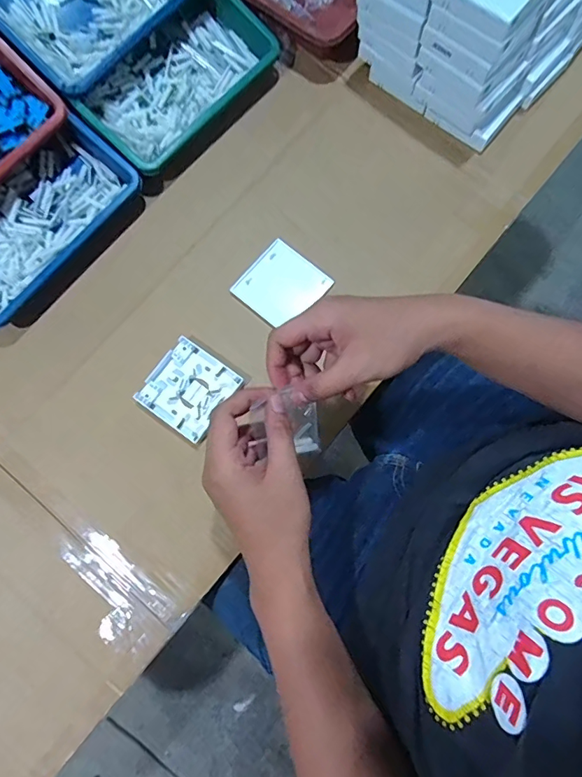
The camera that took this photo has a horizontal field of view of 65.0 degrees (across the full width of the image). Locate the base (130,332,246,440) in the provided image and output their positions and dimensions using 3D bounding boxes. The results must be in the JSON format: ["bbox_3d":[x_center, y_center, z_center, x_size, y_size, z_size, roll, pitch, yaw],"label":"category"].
[{"bbox_3d":[-0.113,0.000,0.507,0.086,0.011,0.087,36,81,6],"label":"base"}]

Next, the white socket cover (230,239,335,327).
[{"bbox_3d":[-0.011,-0.118,0.524,0.085,0.007,0.085,40,81,7],"label":"white socket cover"}]

